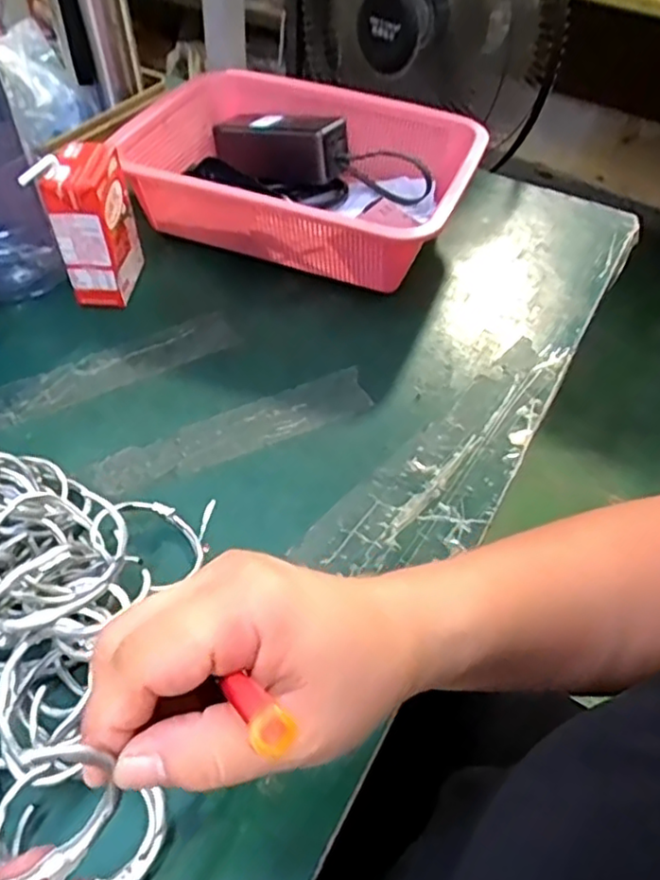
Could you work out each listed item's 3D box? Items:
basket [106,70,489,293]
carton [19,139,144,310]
[{"bbox_3d":[-0.022,-0.244,0.601,0.293,0.088,0.209,20,52,12],"label":"basket"},{"bbox_3d":[-0.187,-0.168,0.518,0.048,0.113,0.069,7,51,1],"label":"carton"}]

